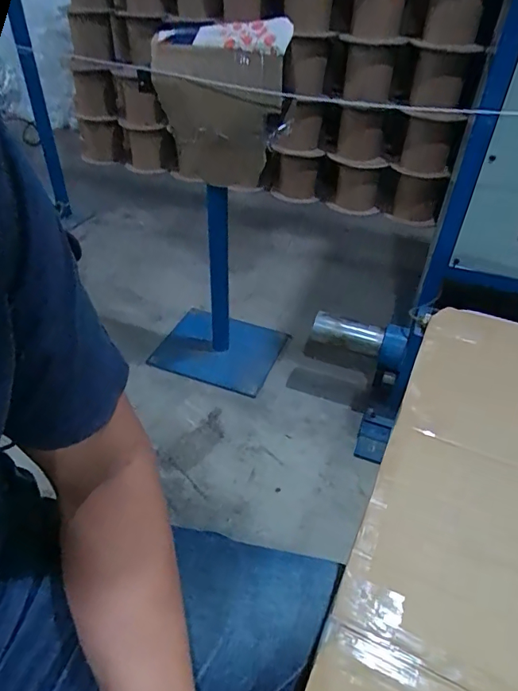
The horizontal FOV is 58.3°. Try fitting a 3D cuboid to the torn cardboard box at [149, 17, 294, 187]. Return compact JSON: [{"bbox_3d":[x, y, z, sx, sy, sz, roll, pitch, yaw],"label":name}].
[{"bbox_3d":[-0.090,-0.618,1.221,0.342,0.369,0.175,18,55,21],"label":"torn cardboard box"}]

